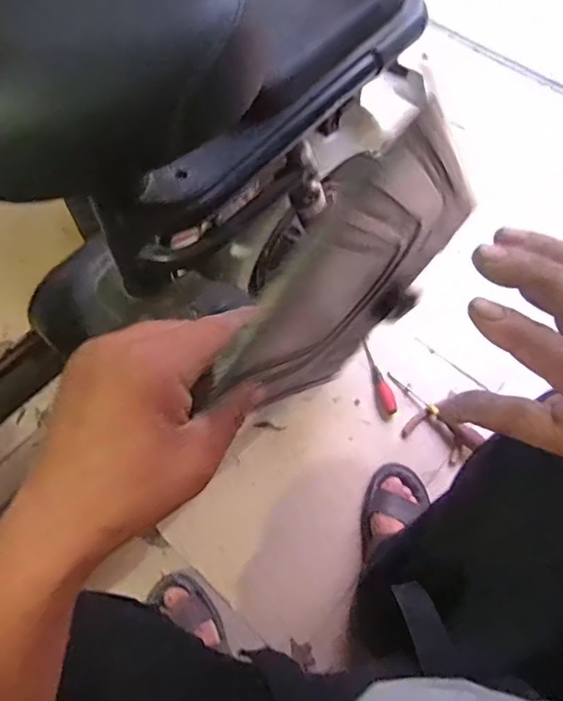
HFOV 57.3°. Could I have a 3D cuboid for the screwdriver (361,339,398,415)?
[{"bbox_3d":[0.186,0.047,1.001,0.028,0.028,0.164,-15,65,-8],"label":"screwdriver"}]

